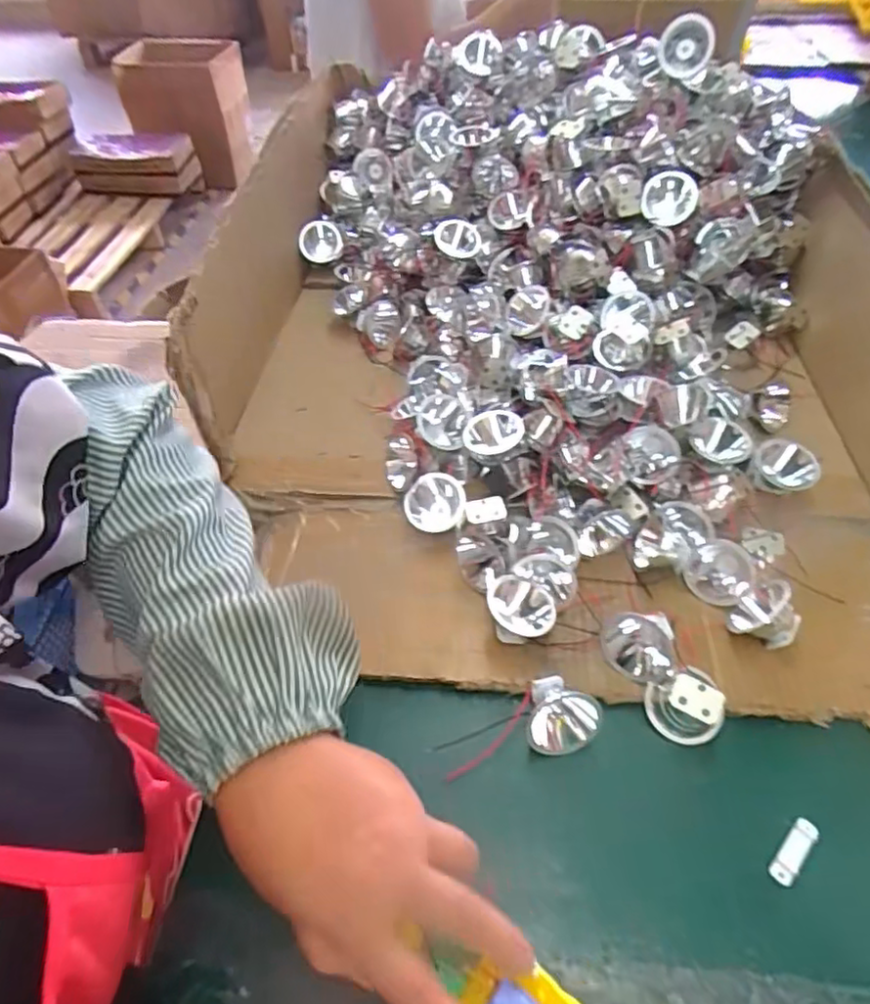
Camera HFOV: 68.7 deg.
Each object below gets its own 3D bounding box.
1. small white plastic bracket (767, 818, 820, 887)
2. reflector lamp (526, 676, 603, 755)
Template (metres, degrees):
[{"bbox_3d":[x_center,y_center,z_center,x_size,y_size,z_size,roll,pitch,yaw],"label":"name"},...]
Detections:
[{"bbox_3d":[0.187,0.182,0.332,0.037,0.004,0.011,-36,56,-28],"label":"small white plastic bracket"},{"bbox_3d":[0.072,0.123,0.370,0.040,0.034,0.040,-1,49,1],"label":"reflector lamp"}]

